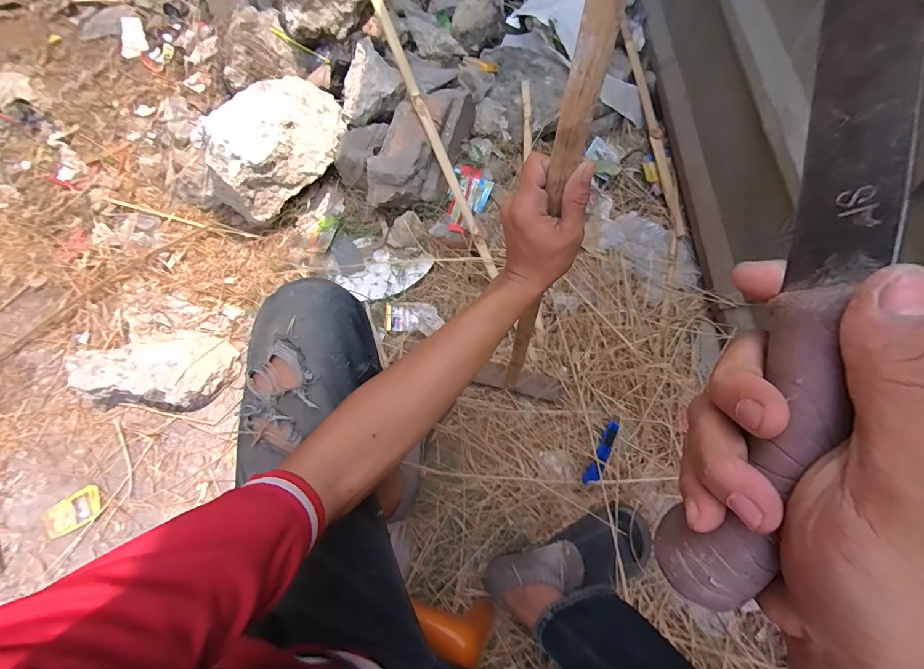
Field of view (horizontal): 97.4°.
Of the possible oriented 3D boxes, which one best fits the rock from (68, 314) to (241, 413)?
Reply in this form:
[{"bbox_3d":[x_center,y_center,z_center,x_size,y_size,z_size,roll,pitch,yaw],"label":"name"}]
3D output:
[{"bbox_3d":[-0.648,0.071,0.863,0.284,0.103,0.204,16,70,6],"label":"rock"}]

